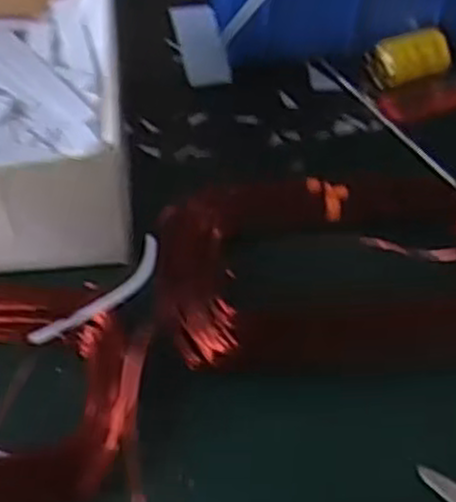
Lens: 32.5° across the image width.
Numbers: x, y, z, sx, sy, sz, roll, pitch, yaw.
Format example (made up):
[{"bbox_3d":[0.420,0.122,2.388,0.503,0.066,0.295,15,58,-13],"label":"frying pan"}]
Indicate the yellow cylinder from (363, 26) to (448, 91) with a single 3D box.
[{"bbox_3d":[0.116,-0.124,0.505,0.052,0.030,0.033,-15,53,-12],"label":"yellow cylinder"}]

